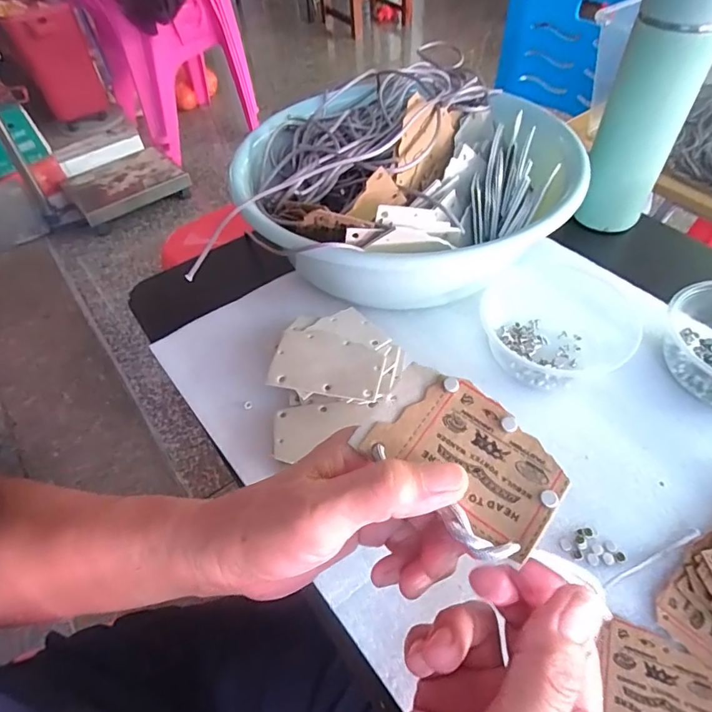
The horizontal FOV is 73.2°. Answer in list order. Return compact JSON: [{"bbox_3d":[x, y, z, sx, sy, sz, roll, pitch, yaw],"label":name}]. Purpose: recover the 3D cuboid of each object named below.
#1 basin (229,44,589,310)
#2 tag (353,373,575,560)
[{"bbox_3d":[0.035,-0.155,0.444,0.264,0.121,0.283,-2,51,3],"label":"basin"},{"bbox_3d":[0.048,0.040,0.205,0.078,0.005,0.052,34,69,19],"label":"tag"}]

